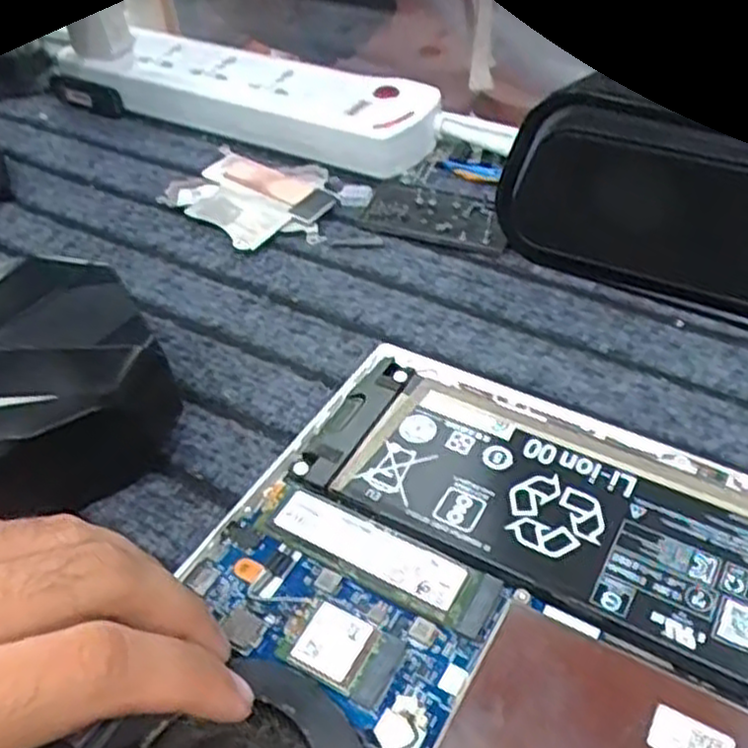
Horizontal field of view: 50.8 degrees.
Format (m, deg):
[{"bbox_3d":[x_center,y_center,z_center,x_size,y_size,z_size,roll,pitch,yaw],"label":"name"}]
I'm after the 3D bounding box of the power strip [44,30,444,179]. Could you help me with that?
[{"bbox_3d":[-0.086,-0.171,0.489,0.261,0.044,0.061,19,49,21],"label":"power strip"}]

